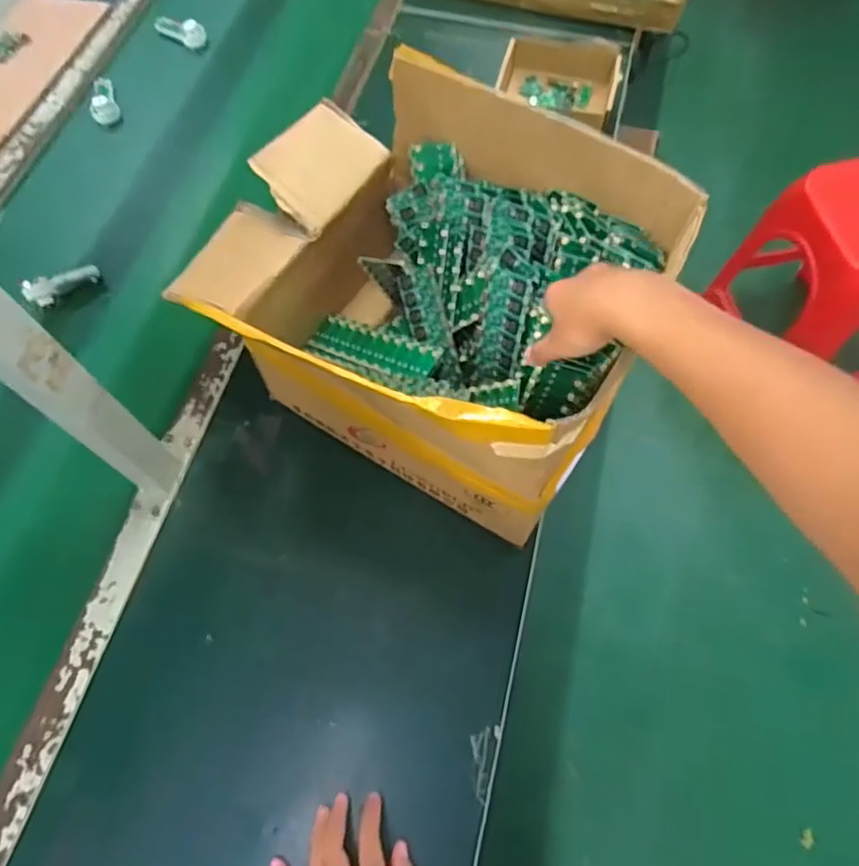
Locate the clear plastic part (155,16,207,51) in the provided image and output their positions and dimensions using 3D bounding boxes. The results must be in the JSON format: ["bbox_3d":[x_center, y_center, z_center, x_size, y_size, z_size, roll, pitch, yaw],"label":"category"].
[{"bbox_3d":[-0.417,-0.673,1.028,0.082,0.035,0.032,10,64,-15],"label":"clear plastic part"}]

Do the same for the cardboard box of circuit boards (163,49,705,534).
[{"bbox_3d":[-0.006,-0.147,0.630,0.431,0.238,0.304,33,70,15],"label":"cardboard box of circuit boards"}]

